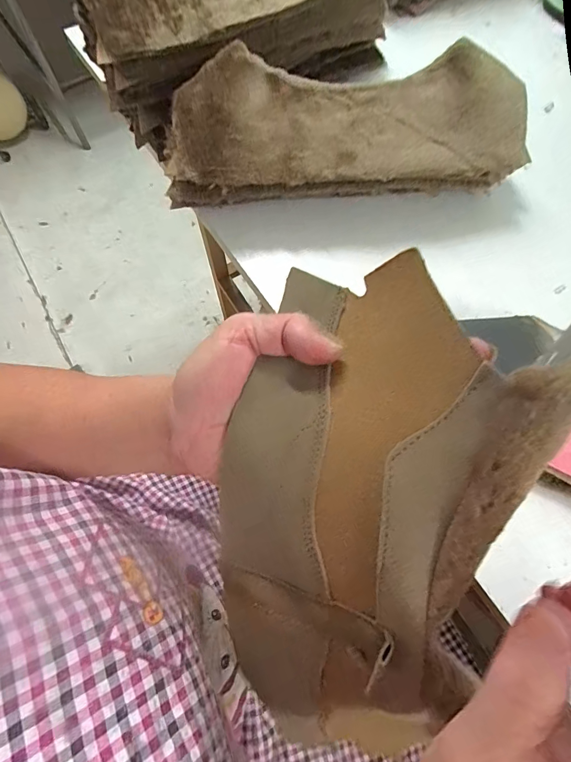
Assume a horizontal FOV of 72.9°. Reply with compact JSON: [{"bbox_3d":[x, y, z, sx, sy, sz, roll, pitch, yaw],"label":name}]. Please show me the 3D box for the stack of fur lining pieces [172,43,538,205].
[{"bbox_3d":[0.060,-0.253,0.412,0.365,0.102,0.120,-5,67,-2],"label":"stack of fur lining pieces"}]

